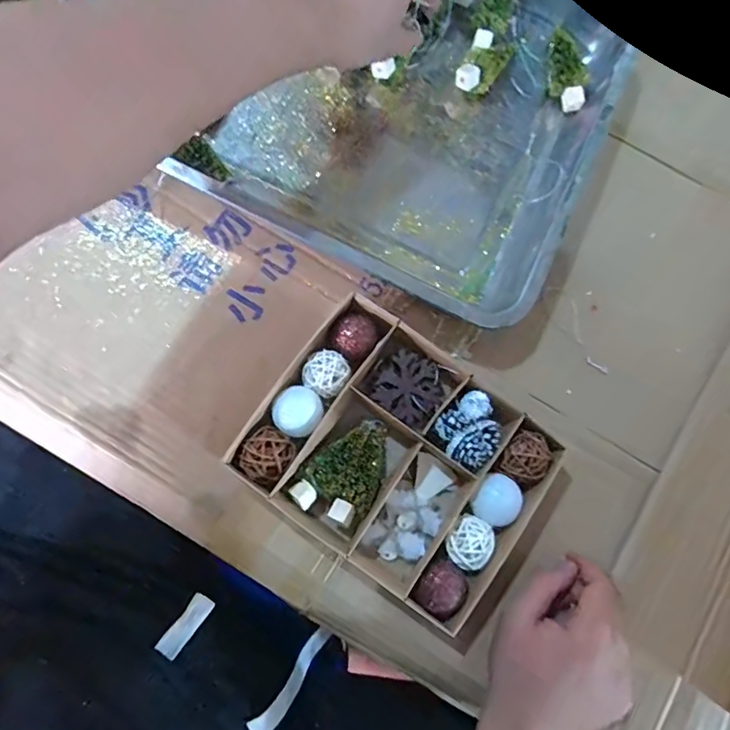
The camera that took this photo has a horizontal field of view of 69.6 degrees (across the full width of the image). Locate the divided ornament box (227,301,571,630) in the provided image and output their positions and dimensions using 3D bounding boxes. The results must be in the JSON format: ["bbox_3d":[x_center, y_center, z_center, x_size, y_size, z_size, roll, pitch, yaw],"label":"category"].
[{"bbox_3d":[0.026,0.071,0.412,0.208,0.041,0.169,35,78,2],"label":"divided ornament box"}]

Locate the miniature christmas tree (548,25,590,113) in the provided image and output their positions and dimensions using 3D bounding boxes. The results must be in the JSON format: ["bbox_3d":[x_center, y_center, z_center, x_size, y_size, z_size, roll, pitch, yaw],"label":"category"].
[{"bbox_3d":[0.188,-0.276,0.490,0.028,0.027,0.077,-2,79,-6],"label":"miniature christmas tree"}]

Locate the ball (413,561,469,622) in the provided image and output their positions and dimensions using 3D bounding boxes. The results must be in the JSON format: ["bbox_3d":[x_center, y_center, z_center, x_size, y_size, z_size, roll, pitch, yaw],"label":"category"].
[{"bbox_3d":[0.057,0.168,0.401,0.037,0.042,0.038,1,79,-6],"label":"ball"}]

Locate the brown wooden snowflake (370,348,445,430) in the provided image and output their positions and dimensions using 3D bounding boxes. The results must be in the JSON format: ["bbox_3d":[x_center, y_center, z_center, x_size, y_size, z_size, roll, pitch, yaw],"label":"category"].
[{"bbox_3d":[0.037,0.018,0.424,0.051,0.004,0.051,35,83,8],"label":"brown wooden snowflake"}]

